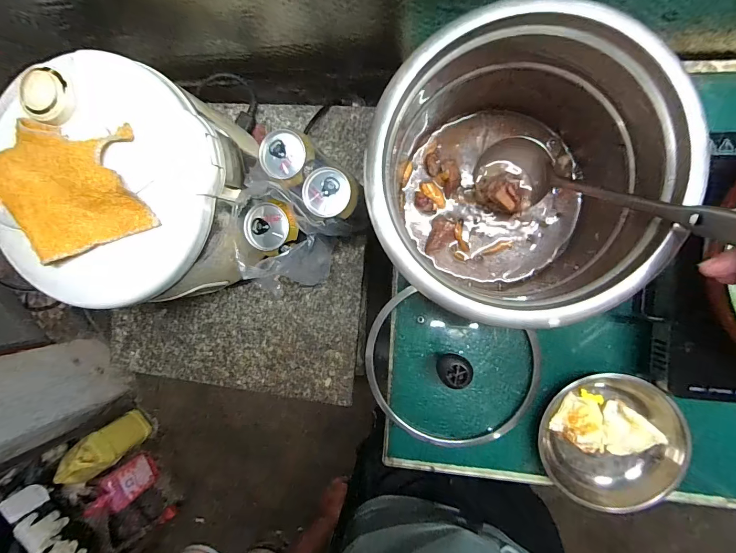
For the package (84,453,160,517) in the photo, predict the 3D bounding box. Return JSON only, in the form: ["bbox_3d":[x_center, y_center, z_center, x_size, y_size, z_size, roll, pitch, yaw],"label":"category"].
[{"bbox_3d":[-0.922,0.800,1.368,0.049,0.260,0.155,3,109,30],"label":"package"}]

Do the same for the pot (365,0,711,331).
[{"bbox_3d":[0.138,-0.095,0.376,0.246,0.180,0.250,0,93,8],"label":"pot"}]

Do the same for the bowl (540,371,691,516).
[{"bbox_3d":[0.321,0.214,0.485,0.170,0.073,0.156,0,93,8],"label":"bowl"}]

